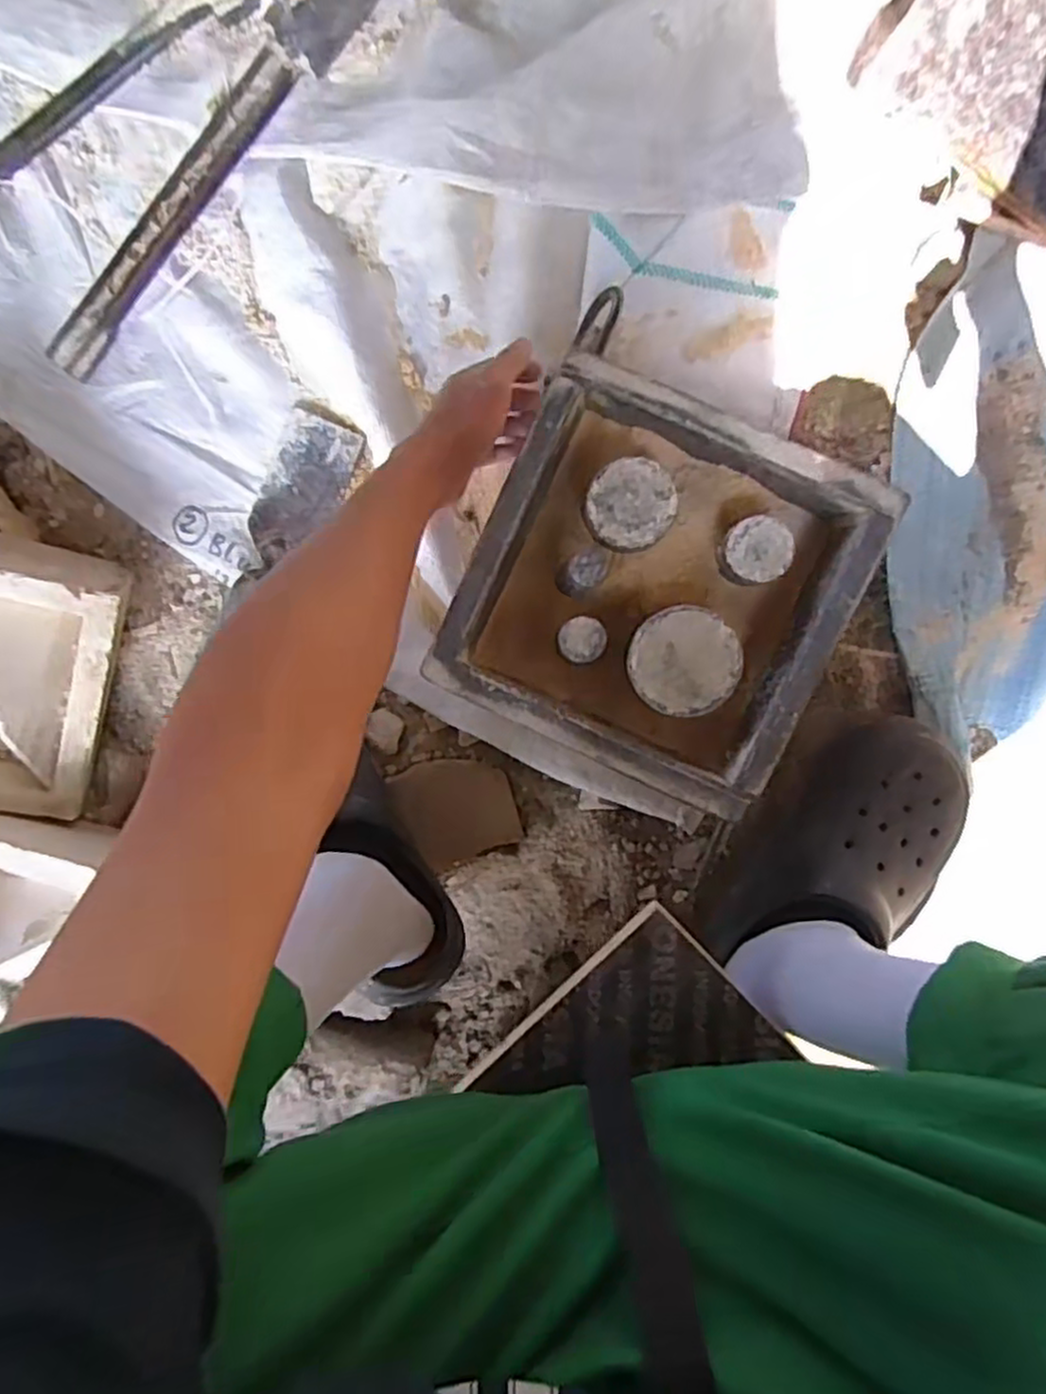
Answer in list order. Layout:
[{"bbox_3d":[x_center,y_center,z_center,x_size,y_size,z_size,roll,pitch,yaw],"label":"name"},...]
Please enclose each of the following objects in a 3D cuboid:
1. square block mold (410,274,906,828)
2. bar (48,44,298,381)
[{"bbox_3d":[0.089,-0.073,0.514,0.237,0.071,0.242,24,99,2],"label":"square block mold"},{"bbox_3d":[-0.281,-0.378,0.588,0.035,0.014,0.290,42,99,-1],"label":"bar"}]

